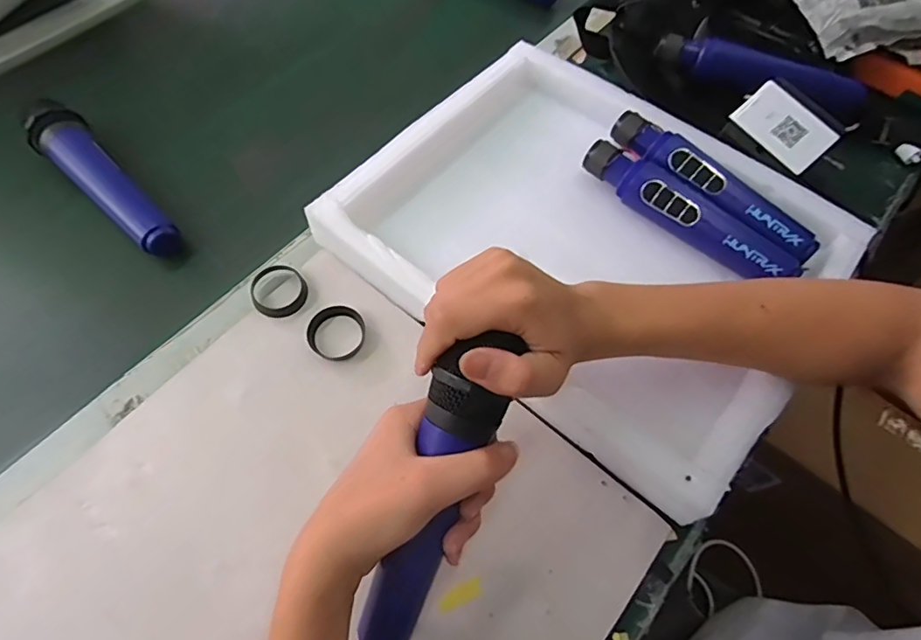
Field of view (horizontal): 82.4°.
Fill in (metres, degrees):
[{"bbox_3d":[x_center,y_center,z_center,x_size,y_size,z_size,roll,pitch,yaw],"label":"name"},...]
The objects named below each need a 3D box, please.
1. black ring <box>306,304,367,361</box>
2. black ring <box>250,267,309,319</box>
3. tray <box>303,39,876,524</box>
[{"bbox_3d":[-0.096,0.010,0.408,0.044,0.012,0.043,0,64,0],"label":"black ring"},{"bbox_3d":[-0.146,-0.024,0.423,0.043,0.011,0.045,0,64,0],"label":"black ring"},{"bbox_3d":[0.099,-0.065,0.431,0.351,0.056,0.283,36,69,16],"label":"tray"}]

